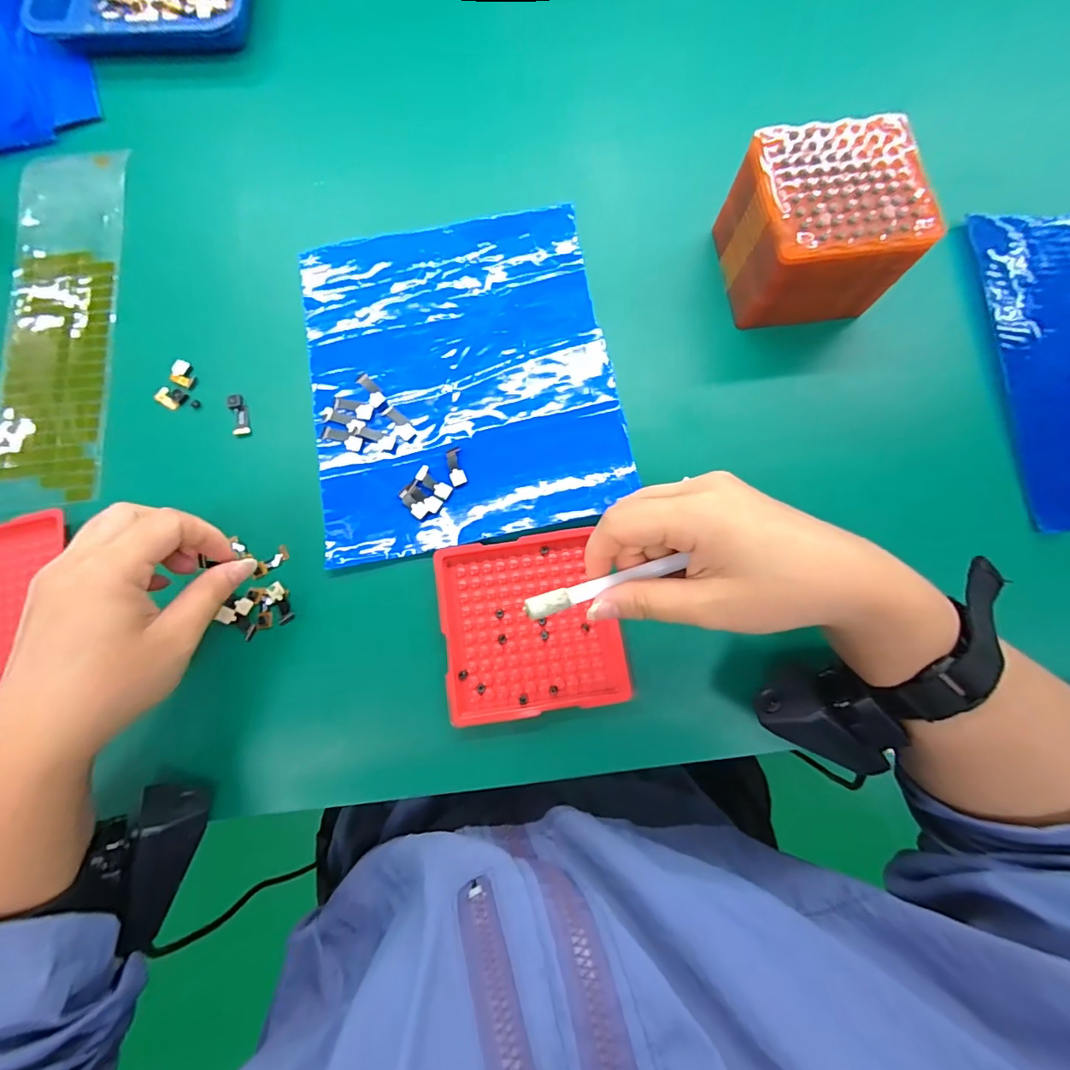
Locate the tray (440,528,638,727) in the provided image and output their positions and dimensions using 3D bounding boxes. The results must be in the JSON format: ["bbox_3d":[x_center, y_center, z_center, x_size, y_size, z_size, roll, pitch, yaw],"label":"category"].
[{"bbox_3d":[-0.003,0.051,0.281,0.098,0.009,0.100,-9,79,-1],"label":"tray"}]

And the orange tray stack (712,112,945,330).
[{"bbox_3d":[0.170,-0.186,0.298,0.089,0.065,0.083,-7,79,-1],"label":"orange tray stack"}]

